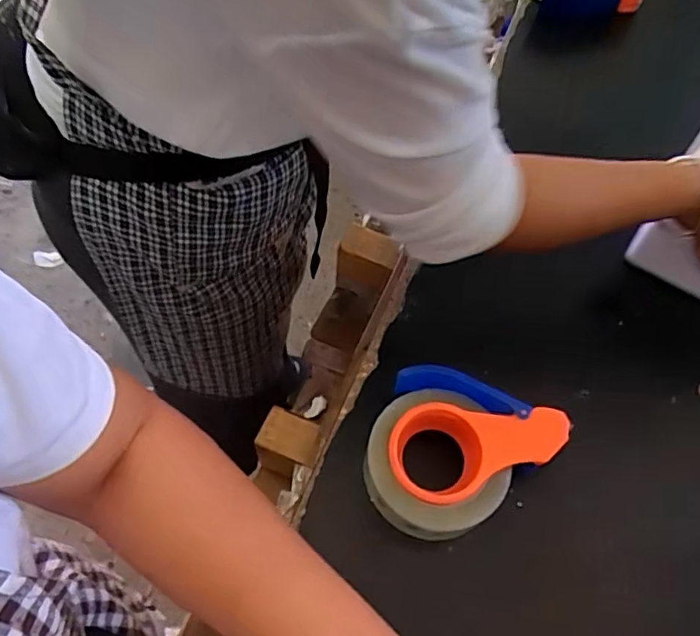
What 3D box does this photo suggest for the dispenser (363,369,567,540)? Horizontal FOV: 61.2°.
[{"bbox_3d":[0.086,0.119,0.492,0.137,0.069,0.123,23,60,10],"label":"dispenser"}]

